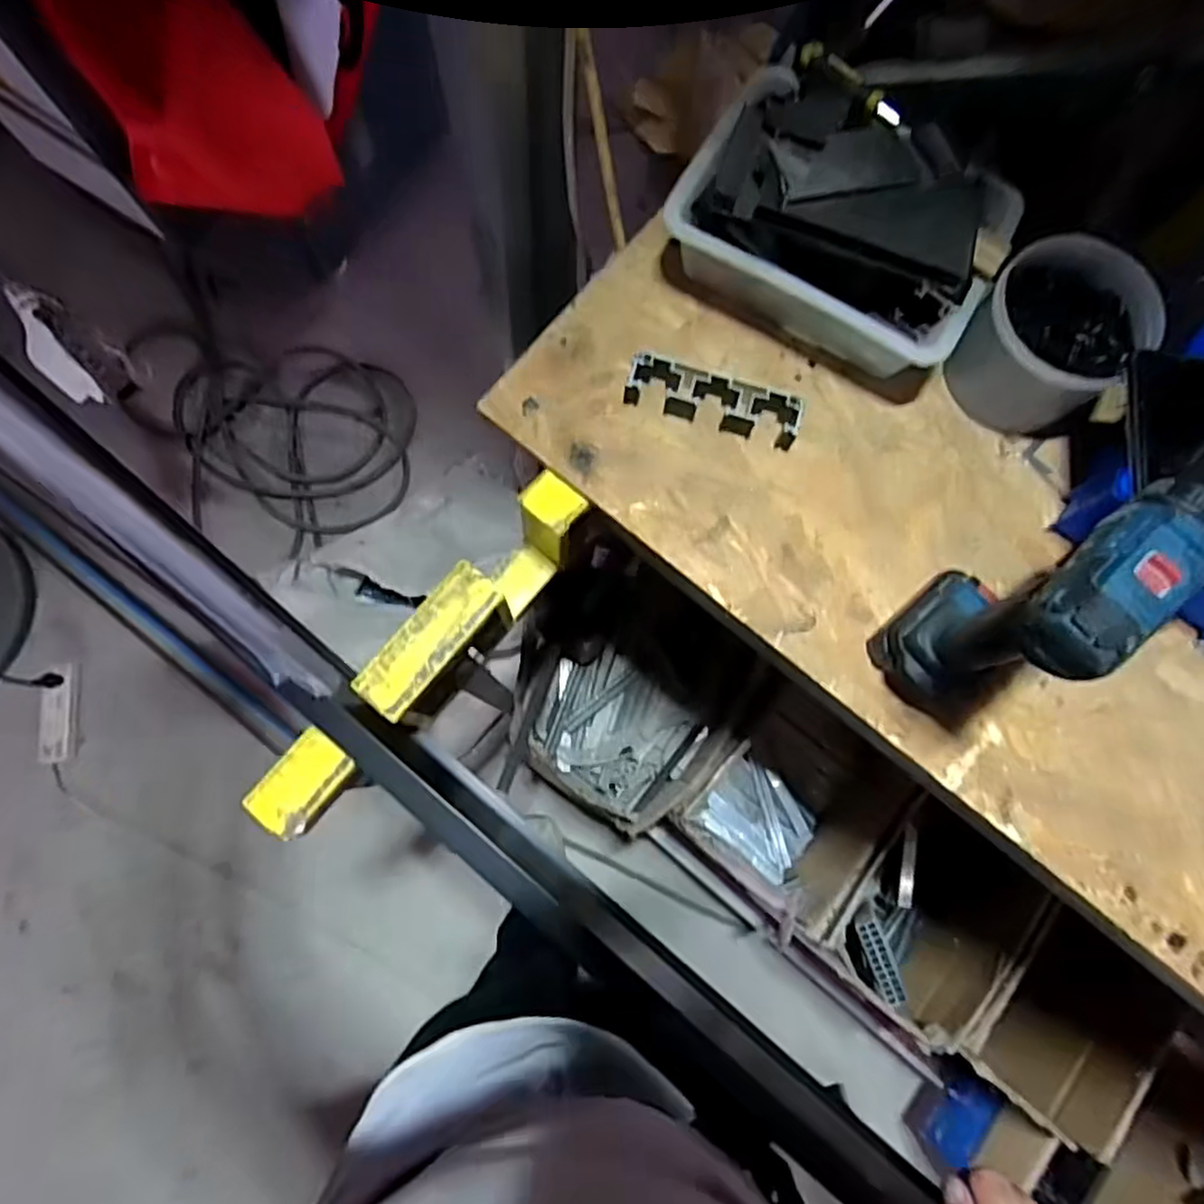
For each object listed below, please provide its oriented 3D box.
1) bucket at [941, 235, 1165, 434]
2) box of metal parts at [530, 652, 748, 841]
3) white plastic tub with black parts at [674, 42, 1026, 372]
[{"bbox_3d":[0.341,-0.203,0.548,0.112,0.087,0.110,0,78,-1],"label":"bucket"},{"bbox_3d":[0.025,0.194,1.019,0.255,0.150,0.204,37,80,6],"label":"box of metal parts"},{"bbox_3d":[0.190,-0.300,0.550,0.232,0.110,0.165,31,80,5],"label":"white plastic tub with black parts"}]

